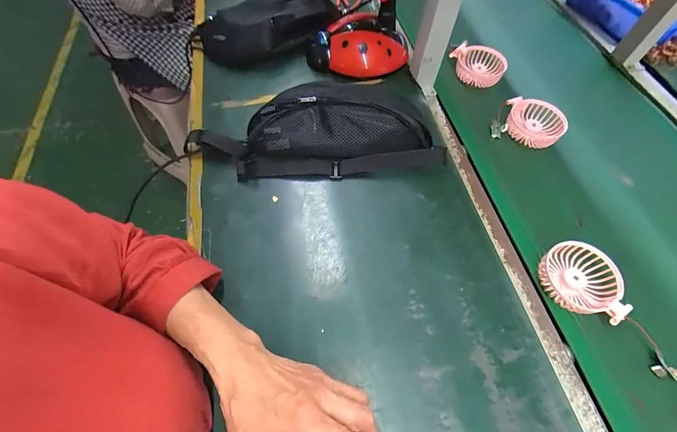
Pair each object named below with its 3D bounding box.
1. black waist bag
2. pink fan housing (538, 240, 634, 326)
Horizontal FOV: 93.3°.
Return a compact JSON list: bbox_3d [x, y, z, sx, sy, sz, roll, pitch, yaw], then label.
[{"bbox_3d":[-0.043,-0.136,0.495,0.381,0.076,0.154,-5,61,-1],"label":"black waist bag"},{"bbox_3d":[0.306,0.080,0.406,0.088,0.022,0.094,5,61,4],"label":"pink fan housing"}]

